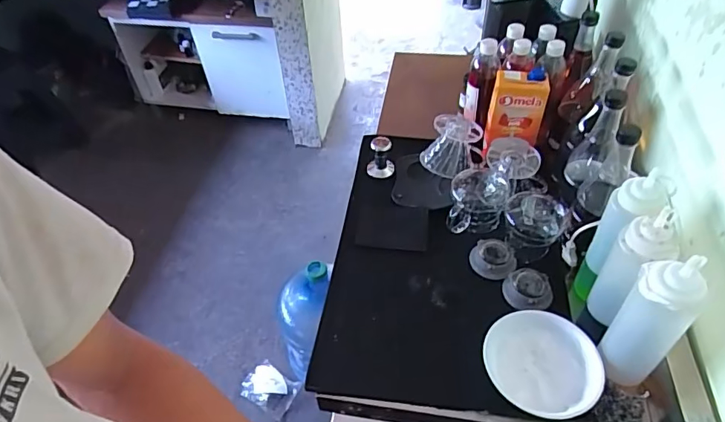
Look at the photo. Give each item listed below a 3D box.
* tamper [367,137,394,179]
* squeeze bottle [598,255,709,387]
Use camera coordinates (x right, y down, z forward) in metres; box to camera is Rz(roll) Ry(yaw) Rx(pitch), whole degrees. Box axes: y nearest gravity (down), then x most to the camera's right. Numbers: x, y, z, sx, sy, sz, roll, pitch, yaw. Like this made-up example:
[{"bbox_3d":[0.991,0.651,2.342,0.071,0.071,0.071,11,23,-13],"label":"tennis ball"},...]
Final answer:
[{"bbox_3d":[0.037,-0.113,1.019,0.056,0.081,0.050,-1,47,2],"label":"tamper"},{"bbox_3d":[0.367,0.145,0.627,0.058,0.219,0.073,-37,55,-27],"label":"squeeze bottle"}]

